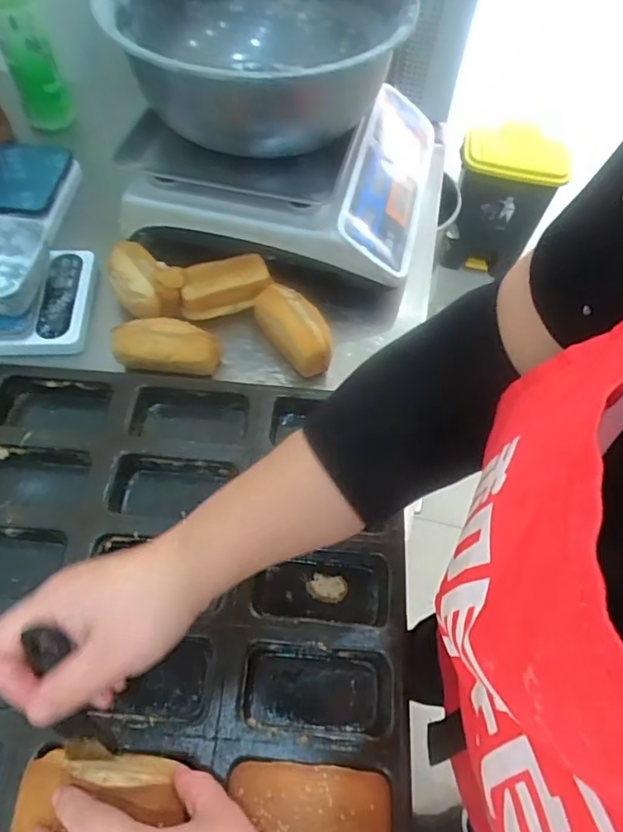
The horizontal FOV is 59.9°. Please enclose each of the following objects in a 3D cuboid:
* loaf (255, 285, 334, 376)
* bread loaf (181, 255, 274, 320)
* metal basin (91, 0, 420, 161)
[{"bbox_3d":[-0.016,-0.088,0.563,0.043,0.051,0.093,-34,66,-22],"label":"loaf"},{"bbox_3d":[-0.095,-0.144,0.590,0.098,0.038,0.056,-10,59,-10],"label":"bread loaf"},{"bbox_3d":[-0.061,-0.398,0.573,0.293,0.107,0.298,2,58,-3],"label":"metal basin"}]

